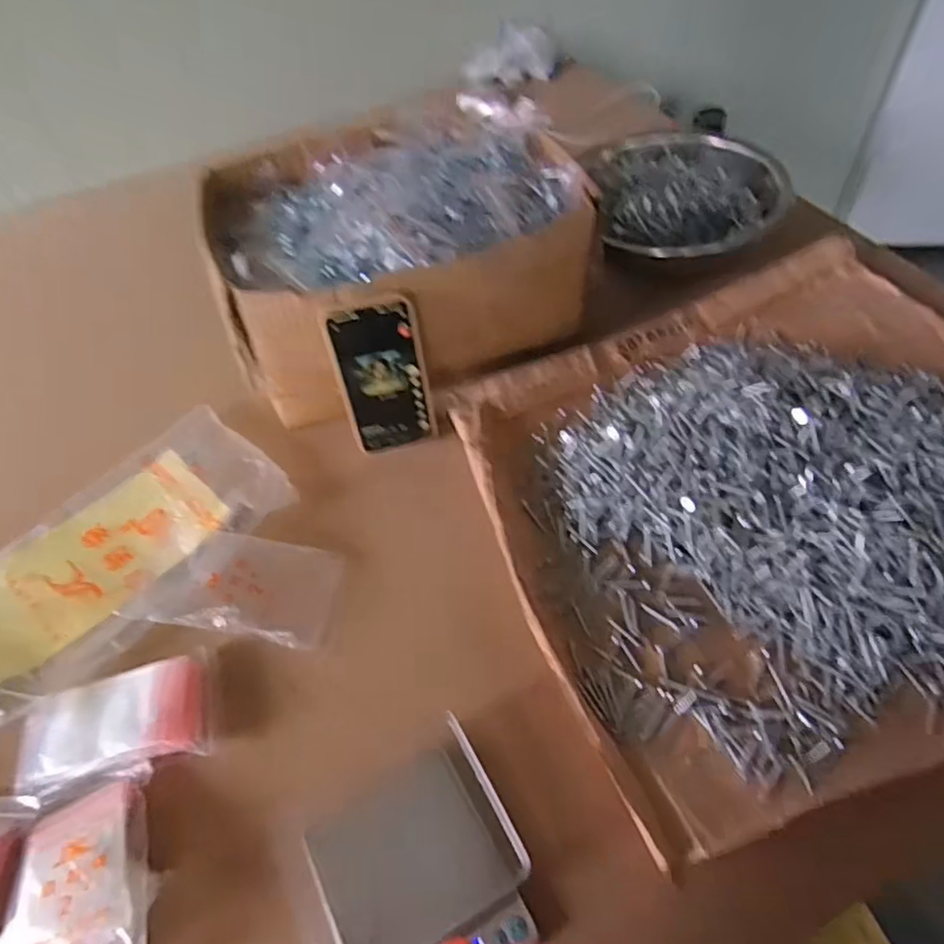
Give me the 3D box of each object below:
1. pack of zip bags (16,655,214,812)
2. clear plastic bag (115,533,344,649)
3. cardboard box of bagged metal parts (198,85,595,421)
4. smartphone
[{"bbox_3d":[-0.263,0.188,0.453,0.142,0.028,0.082,-12,53,-4],"label":"pack of zip bags"},{"bbox_3d":[-0.193,0.096,0.519,0.155,0.031,0.080,4,54,9],"label":"clear plastic bag"},{"bbox_3d":[-0.074,-0.221,0.651,0.359,0.154,0.309,-15,53,-6],"label":"cardboard box of bagged metal parts"},{"bbox_3d":[-0.080,-0.087,0.567,0.076,0.153,0.015,-12,42,-4],"label":"smartphone"}]

